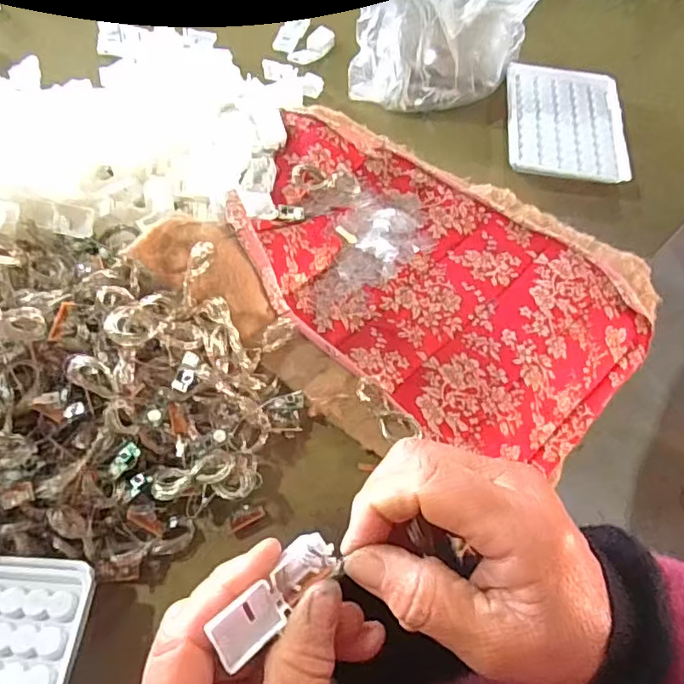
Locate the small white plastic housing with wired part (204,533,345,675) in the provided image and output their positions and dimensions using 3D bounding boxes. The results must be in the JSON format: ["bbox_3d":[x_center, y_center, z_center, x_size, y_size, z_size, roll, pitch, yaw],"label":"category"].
[{"bbox_3d":[-0.025,0.098,0.218,0.020,0.011,0.055,41,50,17],"label":"small white plastic housing with wired part"}]

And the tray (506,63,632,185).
[{"bbox_3d":[0.194,-0.190,0.499,0.097,0.020,0.134,7,61,0],"label":"tray"}]

